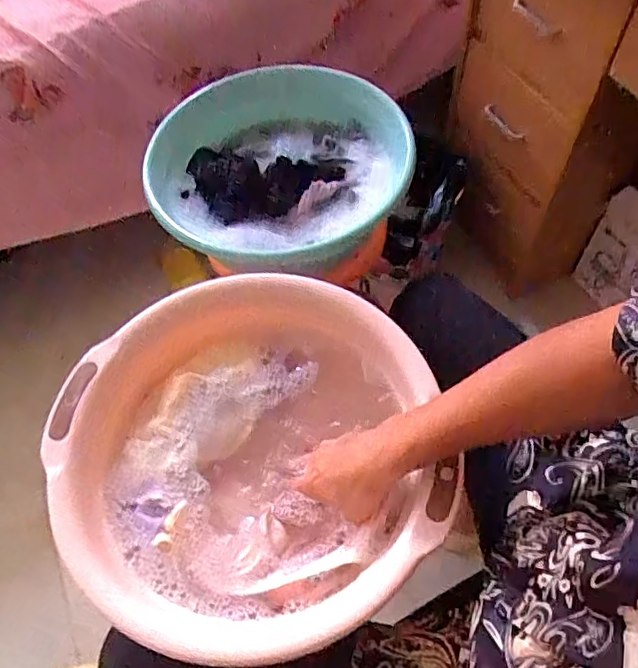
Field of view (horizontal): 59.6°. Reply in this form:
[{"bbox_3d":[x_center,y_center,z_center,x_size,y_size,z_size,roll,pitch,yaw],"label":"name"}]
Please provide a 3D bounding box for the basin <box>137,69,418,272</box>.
[{"bbox_3d":[-0.056,-0.227,0.761,0.320,0.098,0.326,-2,56,3],"label":"basin"}]

